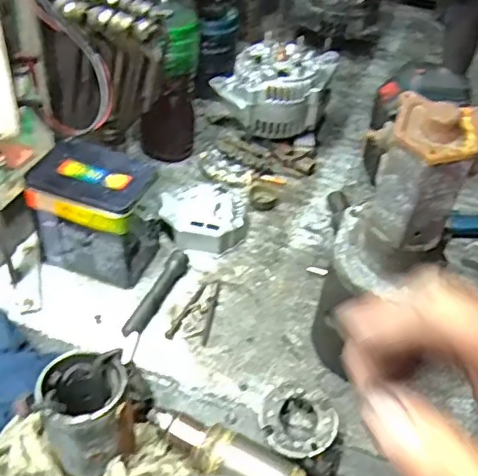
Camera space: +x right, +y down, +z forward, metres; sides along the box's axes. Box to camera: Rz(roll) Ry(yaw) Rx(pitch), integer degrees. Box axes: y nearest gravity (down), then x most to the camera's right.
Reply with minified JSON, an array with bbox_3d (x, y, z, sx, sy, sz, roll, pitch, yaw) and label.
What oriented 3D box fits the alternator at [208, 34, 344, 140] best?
[{"bbox_3d":[0.052,-0.223,0.877,0.177,0.107,0.121,6,43,0],"label":"alternator"}]

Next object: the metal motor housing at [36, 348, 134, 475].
[{"bbox_3d":[-0.133,0.154,0.532,0.088,0.084,0.085,-6,44,-13],"label":"metal motor housing"}]

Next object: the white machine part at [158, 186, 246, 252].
[{"bbox_3d":[-0.044,-0.025,0.766,0.110,0.036,0.109,1,43,-5],"label":"white machine part"}]

